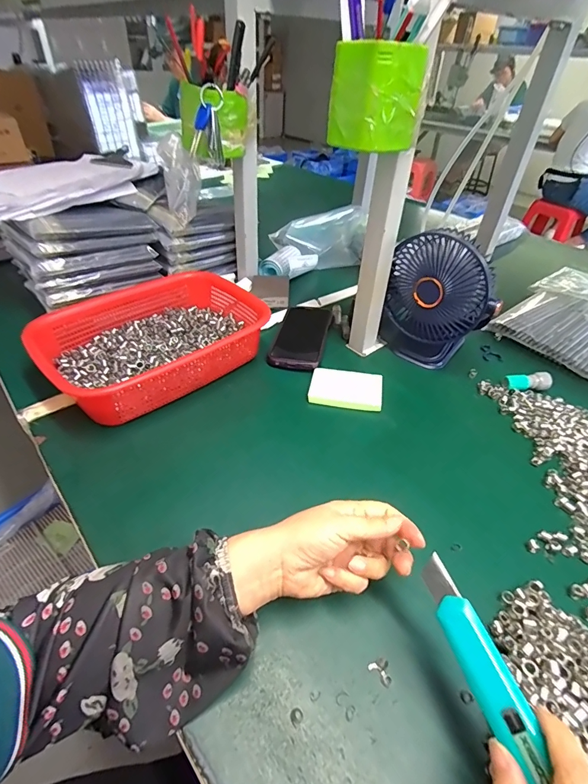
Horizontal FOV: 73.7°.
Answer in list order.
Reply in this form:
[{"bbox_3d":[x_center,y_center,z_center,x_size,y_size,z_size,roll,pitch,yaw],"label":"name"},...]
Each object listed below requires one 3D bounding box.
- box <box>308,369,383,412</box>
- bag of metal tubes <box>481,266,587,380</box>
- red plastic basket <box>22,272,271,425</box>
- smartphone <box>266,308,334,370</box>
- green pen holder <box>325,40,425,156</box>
[{"bbox_3d":[0.070,-0.005,0.529,0.094,0.012,0.067,8,40,6],"label":"box"},{"bbox_3d":[0.507,-0.144,0.702,0.346,0.035,0.212,-23,46,-28],"label":"bag of metal tubes"},{"bbox_3d":[-0.182,-0.075,0.539,0.289,0.062,0.206,-30,50,-33],"label":"red plastic basket"},{"bbox_3d":[0.014,-0.093,0.618,0.075,0.009,0.167,10,40,9],"label":"smartphone"},{"bbox_3d":[0.078,-0.283,0.380,0.070,0.078,0.068,-26,48,-31],"label":"green pen holder"}]

